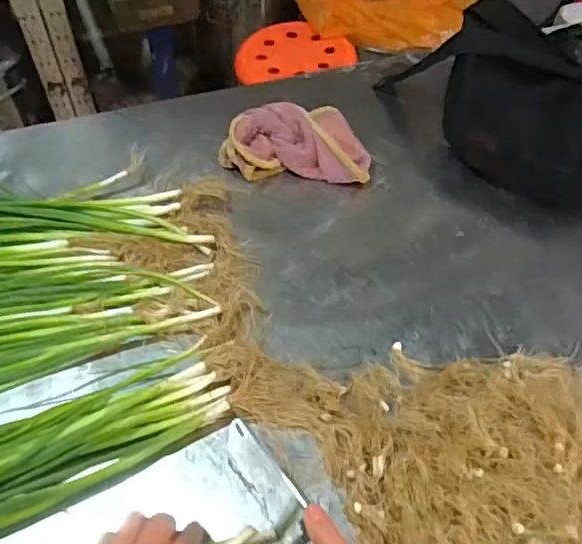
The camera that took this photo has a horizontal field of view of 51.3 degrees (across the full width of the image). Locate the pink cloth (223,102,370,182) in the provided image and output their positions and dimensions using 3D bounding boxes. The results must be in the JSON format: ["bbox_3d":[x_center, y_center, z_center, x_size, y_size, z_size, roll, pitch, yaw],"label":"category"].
[{"bbox_3d":[0.005,-0.139,0.624,0.150,0.044,0.090,2,53,1],"label":"pink cloth"}]

